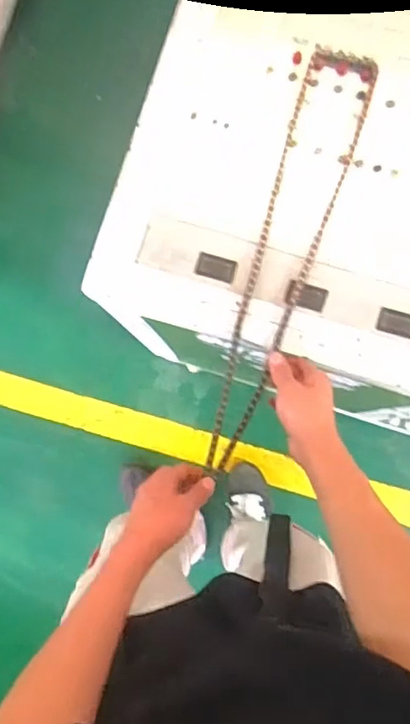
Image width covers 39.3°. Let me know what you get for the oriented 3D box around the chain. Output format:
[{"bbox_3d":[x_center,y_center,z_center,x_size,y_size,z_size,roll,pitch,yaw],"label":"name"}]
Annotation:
[{"bbox_3d":[0.099,-0.137,0.706,0.087,0.014,0.546,17,83,6],"label":"chain"}]

